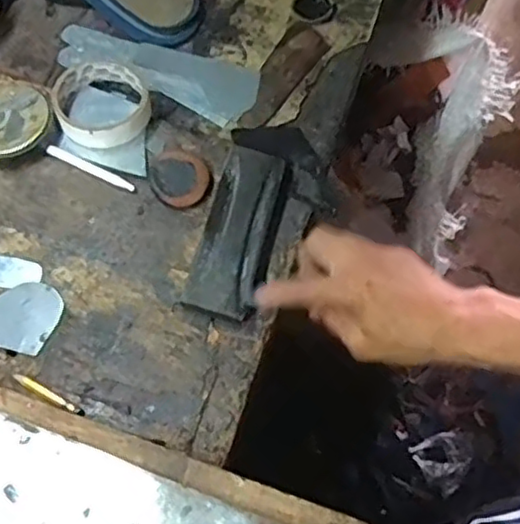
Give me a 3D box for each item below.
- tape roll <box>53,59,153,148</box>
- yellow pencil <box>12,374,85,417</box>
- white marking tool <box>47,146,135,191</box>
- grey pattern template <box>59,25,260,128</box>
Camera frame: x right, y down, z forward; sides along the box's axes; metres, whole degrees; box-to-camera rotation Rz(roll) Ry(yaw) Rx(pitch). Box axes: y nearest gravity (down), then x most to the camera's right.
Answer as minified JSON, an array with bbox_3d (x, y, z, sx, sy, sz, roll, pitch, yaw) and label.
[{"bbox_3d":[-0.143,-0.145,0.604,0.084,0.021,0.091,1,67,-3],"label":"tape roll"},{"bbox_3d":[-0.159,0.099,0.499,0.062,0.008,0.008,27,68,7],"label":"yellow pencil"},{"bbox_3d":[-0.149,-0.082,0.581,0.088,0.004,0.009,28,68,8],"label":"white marking tool"},{"bbox_3d":[-0.100,-0.193,0.654,0.200,0.008,0.070,23,69,6],"label":"grey pattern template"}]

